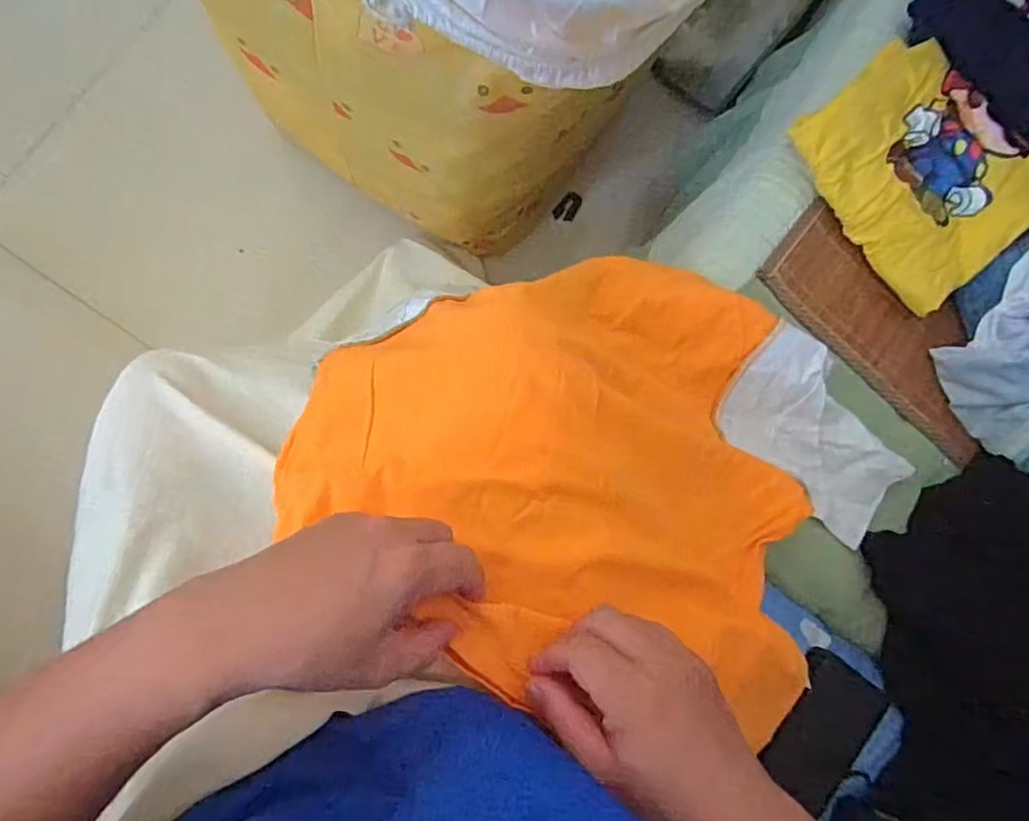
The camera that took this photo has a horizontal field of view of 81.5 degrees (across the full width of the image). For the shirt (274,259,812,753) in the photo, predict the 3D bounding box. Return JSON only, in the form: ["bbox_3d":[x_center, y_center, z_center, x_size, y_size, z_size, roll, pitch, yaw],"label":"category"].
[{"bbox_3d":[0.044,0.012,0.416,0.362,0.147,0.302,16,83,-6],"label":"shirt"}]

